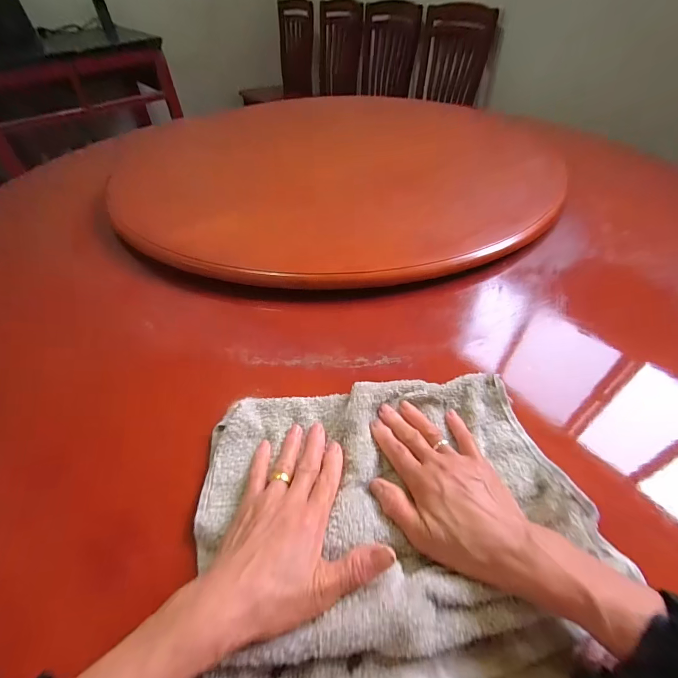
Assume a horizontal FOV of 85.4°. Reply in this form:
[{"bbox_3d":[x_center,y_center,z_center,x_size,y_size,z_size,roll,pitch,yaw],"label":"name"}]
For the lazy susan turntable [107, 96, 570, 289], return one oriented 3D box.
[{"bbox_3d":[0.069,-0.401,0.833,1.030,0.070,0.869,-12,45,-12],"label":"lazy susan turntable"}]

